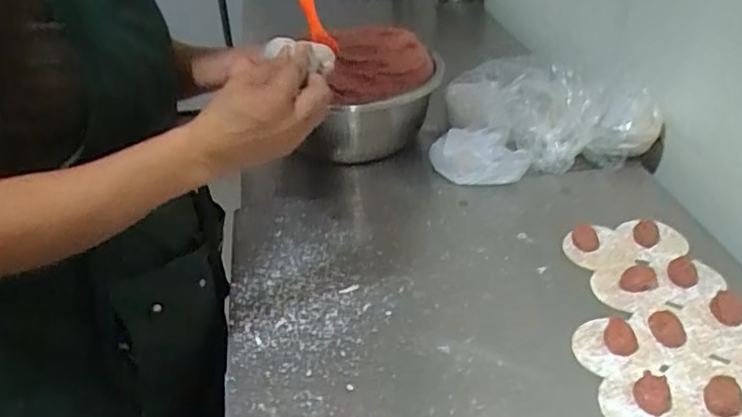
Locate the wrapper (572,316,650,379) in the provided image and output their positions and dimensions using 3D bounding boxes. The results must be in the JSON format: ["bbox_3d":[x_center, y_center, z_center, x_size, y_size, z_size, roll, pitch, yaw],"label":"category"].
[{"bbox_3d":[0.251,0.140,0.639,0.079,0.014,0.072,-2,36,1],"label":"wrapper"}]

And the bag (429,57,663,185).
[{"bbox_3d":[0.249,-0.112,0.866,0.318,0.137,0.123,2,35,5],"label":"bag"}]

